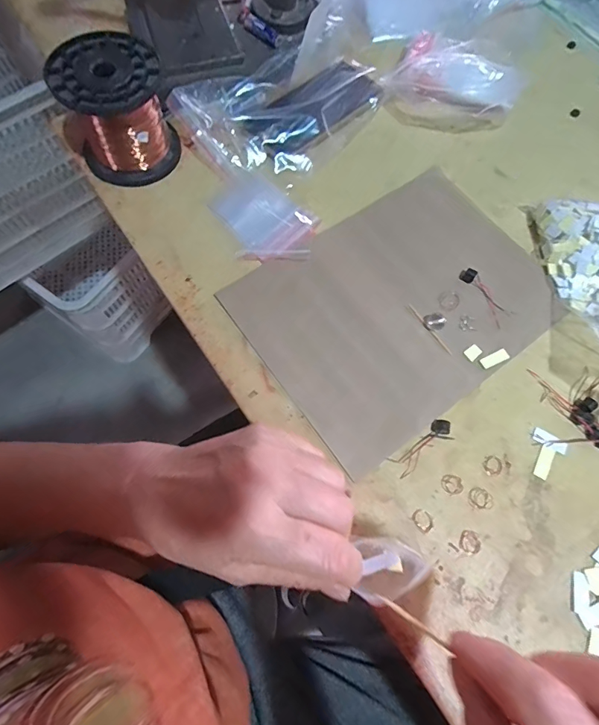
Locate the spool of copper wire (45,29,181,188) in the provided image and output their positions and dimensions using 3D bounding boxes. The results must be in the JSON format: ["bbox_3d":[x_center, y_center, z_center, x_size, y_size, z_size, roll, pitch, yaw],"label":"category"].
[{"bbox_3d":[-0.174,-0.243,0.406,0.099,0.087,0.098,-22,71,-10],"label":"spool of copper wire"}]

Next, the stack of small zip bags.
[{"bbox_3d":[-0.034,-0.138,0.413,0.110,0.009,0.080,43,73,14],"label":"stack of small zip bags"}]

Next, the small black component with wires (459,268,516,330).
[{"bbox_3d":[0.176,-0.064,0.395,0.021,0.008,0.063,-33,73,-13],"label":"small black component with wires"}]

